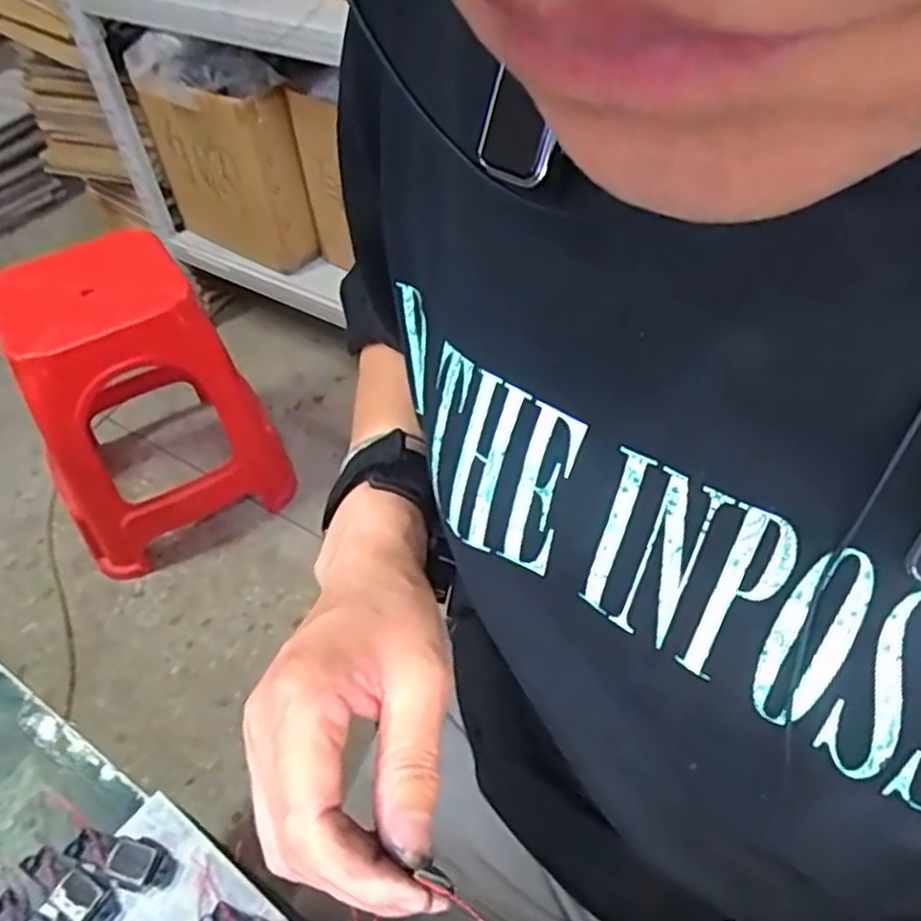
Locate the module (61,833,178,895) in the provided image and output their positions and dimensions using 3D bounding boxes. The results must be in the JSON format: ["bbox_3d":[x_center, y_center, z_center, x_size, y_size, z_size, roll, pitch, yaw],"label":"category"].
[{"bbox_3d":[-0.125,0.146,0.279,0.040,0.006,0.014,11,49,16],"label":"module"}]

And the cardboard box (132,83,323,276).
[{"bbox_3d":[-0.447,-0.569,1.460,0.151,0.291,0.350,-35,53,-24],"label":"cardboard box"}]

